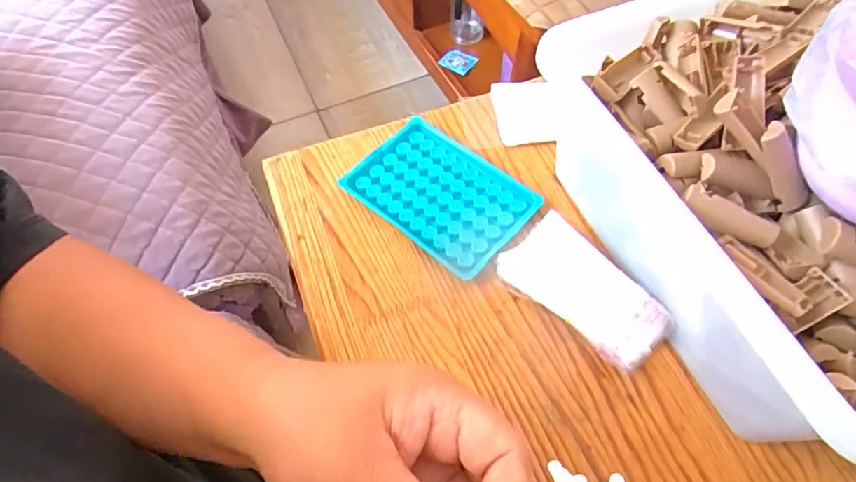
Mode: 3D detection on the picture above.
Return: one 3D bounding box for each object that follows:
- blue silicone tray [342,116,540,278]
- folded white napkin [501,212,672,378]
[{"bbox_3d":[0.009,-0.035,0.403,0.132,0.016,0.091,35,64,21],"label":"blue silicone tray"},{"bbox_3d":[0.100,0.036,0.348,0.054,0.034,0.112,-36,63,-20],"label":"folded white napkin"}]

